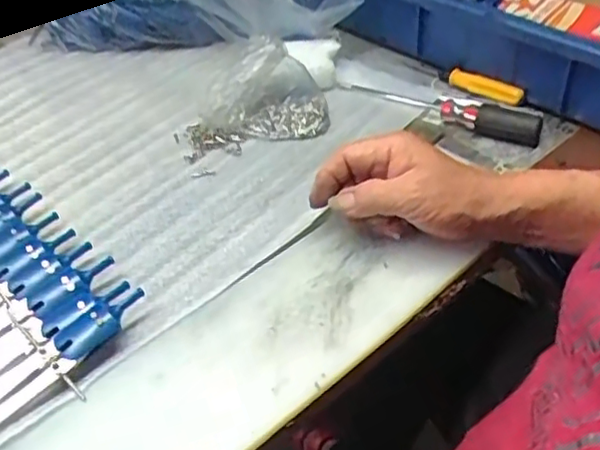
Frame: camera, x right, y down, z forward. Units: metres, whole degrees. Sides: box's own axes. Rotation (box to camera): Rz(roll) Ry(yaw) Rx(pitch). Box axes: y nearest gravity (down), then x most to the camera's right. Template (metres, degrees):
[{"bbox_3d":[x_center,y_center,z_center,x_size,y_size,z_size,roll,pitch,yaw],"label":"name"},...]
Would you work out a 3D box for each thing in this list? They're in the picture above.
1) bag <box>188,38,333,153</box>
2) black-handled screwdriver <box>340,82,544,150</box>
[{"bbox_3d":[-0.036,-0.103,0.499,0.113,0.064,0.061,-16,45,-13],"label":"bag"},{"bbox_3d":[0.115,-0.099,0.528,0.167,0.022,0.029,20,48,22],"label":"black-handled screwdriver"}]

